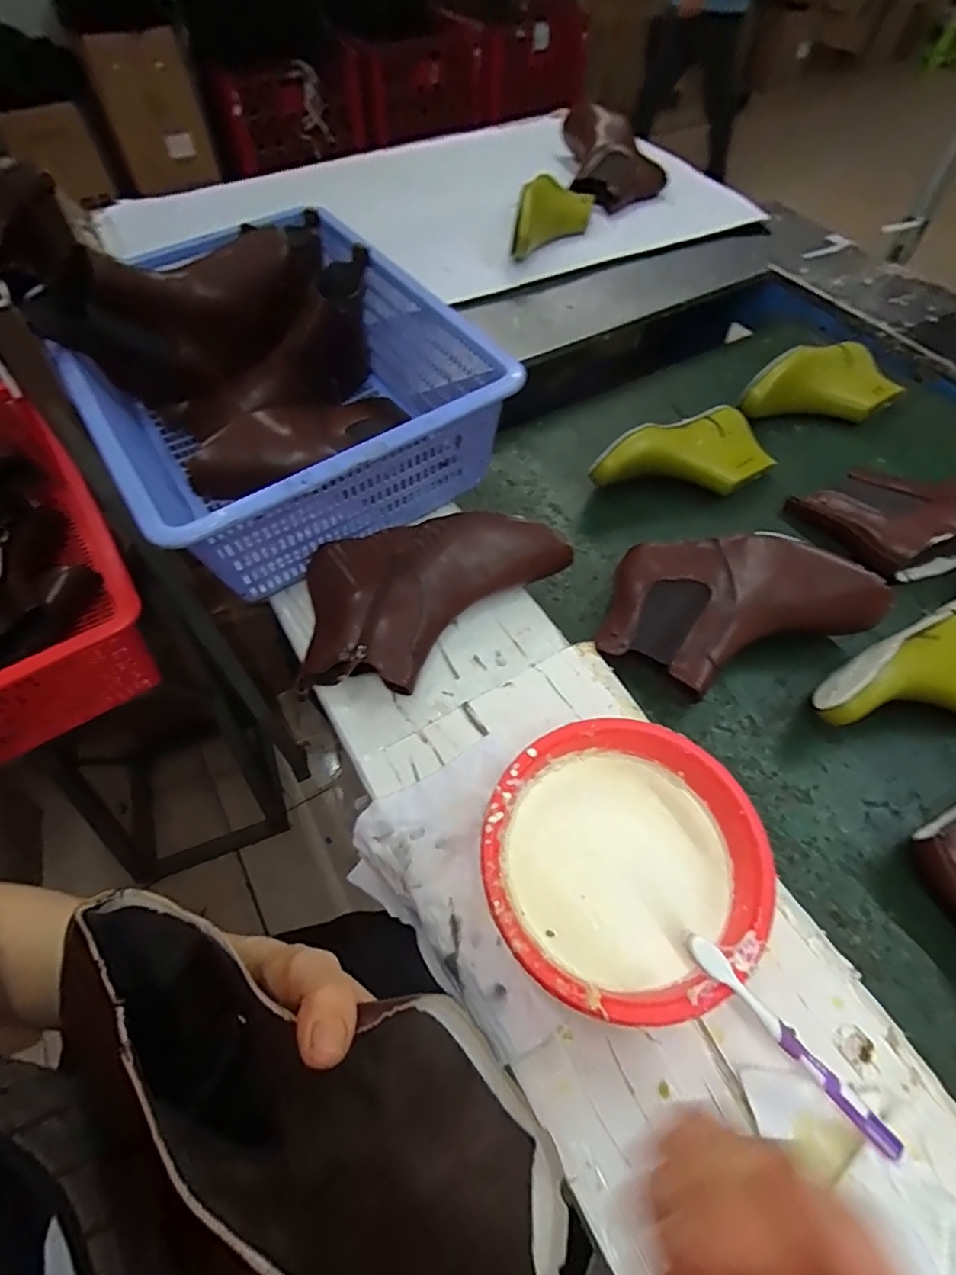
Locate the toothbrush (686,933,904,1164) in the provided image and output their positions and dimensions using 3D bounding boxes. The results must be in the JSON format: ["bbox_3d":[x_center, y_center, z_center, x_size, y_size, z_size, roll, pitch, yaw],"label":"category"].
[{"bbox_3d":[0.190,0.247,0.346,0.175,0.014,0.014,46,67,0],"label":"toothbrush"}]

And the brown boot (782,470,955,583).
[{"bbox_3d":[0.519,-0.161,0.675,0.234,0.068,0.172,-26,61,-16],"label":"brown boot"}]

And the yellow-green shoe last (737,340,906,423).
[{"bbox_3d":[0.476,-0.345,0.787,0.235,0.086,0.089,-20,59,-12],"label":"yellow-green shoe last"}]

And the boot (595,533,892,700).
[{"bbox_3d":[0.257,-0.014,0.564,0.246,0.089,0.159,17,59,12],"label":"boot"}]

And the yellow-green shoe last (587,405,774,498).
[{"bbox_3d":[0.258,-0.214,0.710,0.231,0.075,0.107,-28,61,-16],"label":"yellow-green shoe last"}]

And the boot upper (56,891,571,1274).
[{"bbox_3d":[-0.083,0.182,0.243,0.245,0.105,0.082,15,59,21],"label":"boot upper"}]

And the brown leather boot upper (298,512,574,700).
[{"bbox_3d":[-0.041,-0.037,0.552,0.257,0.069,0.147,-11,58,-5],"label":"brown leather boot upper"}]

